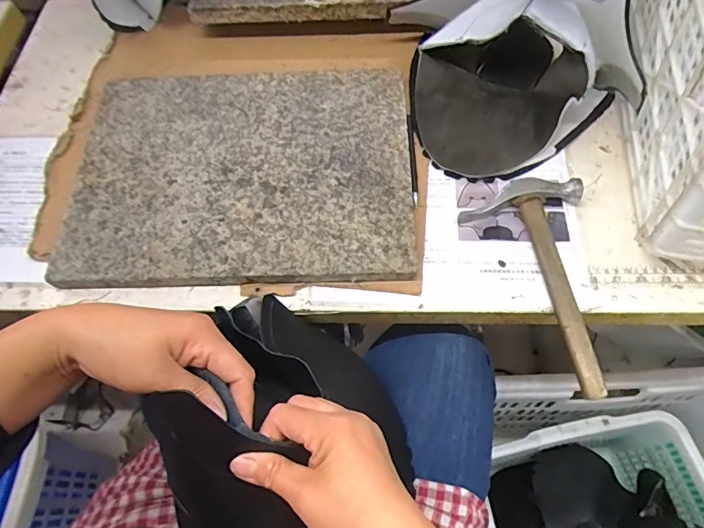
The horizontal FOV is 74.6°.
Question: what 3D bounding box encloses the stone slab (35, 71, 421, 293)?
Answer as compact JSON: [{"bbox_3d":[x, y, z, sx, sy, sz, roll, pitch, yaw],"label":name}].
[{"bbox_3d":[-0.132,-0.118,0.557,0.393,0.022,0.298,-1,63,2],"label":"stone slab"}]

